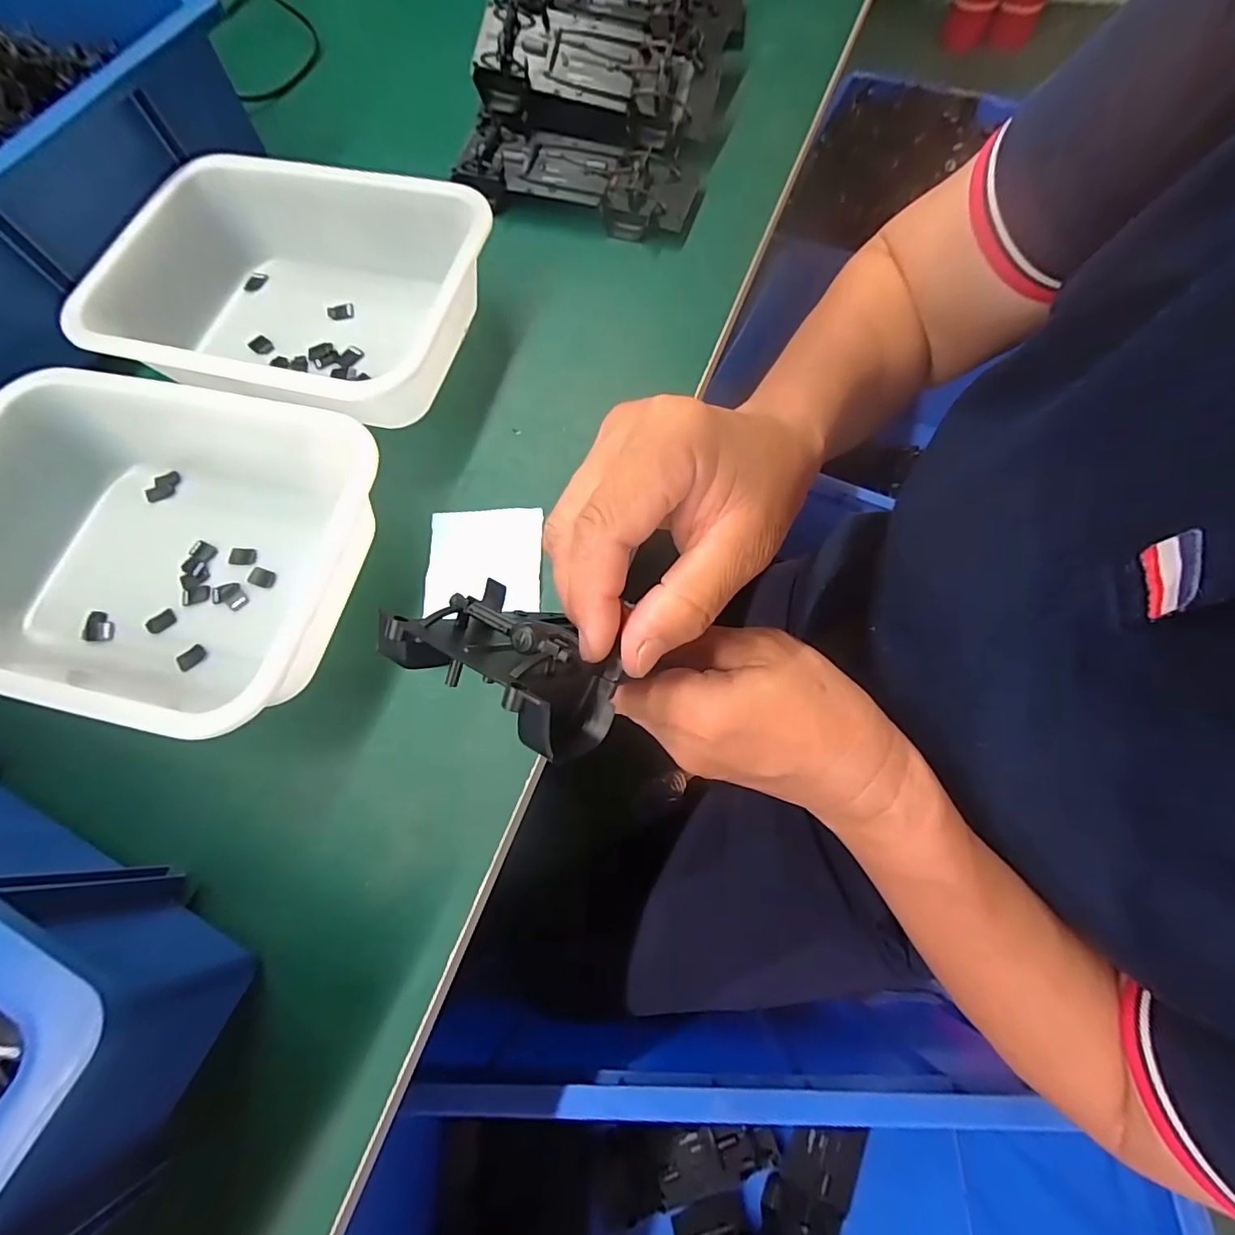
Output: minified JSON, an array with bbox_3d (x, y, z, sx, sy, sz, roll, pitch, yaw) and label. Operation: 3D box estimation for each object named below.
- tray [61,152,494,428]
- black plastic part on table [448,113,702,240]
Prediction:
[{"bbox_3d":[-0.220,-0.217,0.371,0.243,0.062,0.187,16,72,8],"label":"tray"},{"bbox_3d":[-0.032,-0.356,0.435,0.193,0.029,0.085,14,72,7],"label":"black plastic part on table"}]

